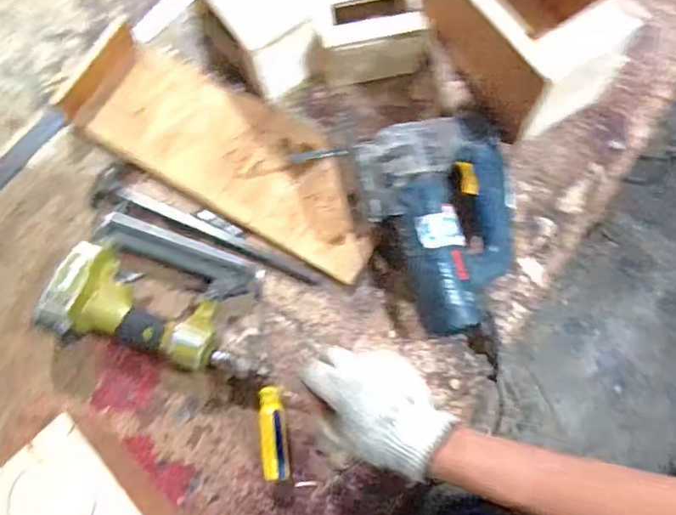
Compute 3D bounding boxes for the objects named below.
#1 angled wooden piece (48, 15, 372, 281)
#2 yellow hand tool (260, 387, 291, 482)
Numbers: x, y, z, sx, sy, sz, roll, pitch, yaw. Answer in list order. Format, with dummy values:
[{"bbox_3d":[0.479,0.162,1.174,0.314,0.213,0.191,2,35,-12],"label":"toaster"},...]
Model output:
[{"bbox_3d":[-0.129,-0.133,0.693,0.411,0.038,0.142,29,78,10],"label":"angled wooden piece"},{"bbox_3d":[-0.070,0.190,0.623,0.028,0.024,0.095,-8,75,1],"label":"yellow hand tool"}]

